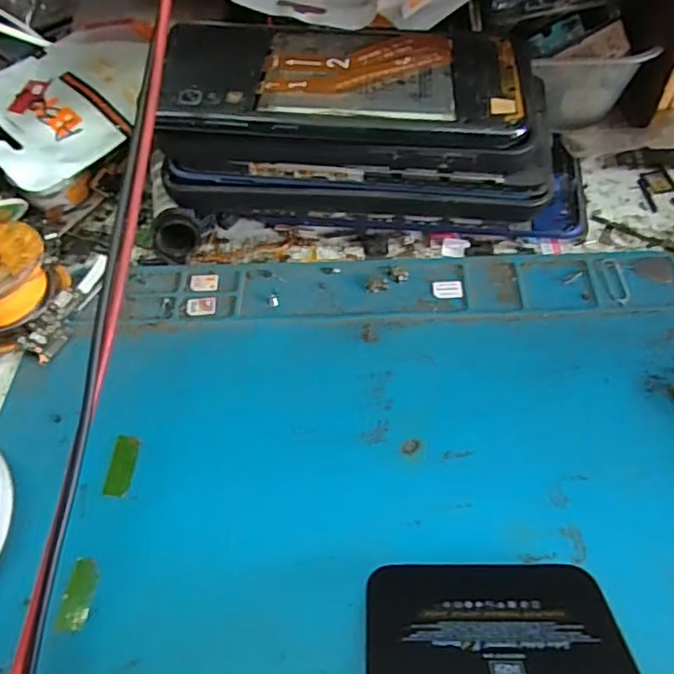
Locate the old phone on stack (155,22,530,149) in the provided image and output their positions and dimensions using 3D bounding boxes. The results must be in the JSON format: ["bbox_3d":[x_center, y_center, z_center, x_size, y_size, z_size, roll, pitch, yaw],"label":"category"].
[{"bbox_3d":[0.001,-0.106,0.249,0.149,0.015,0.070,3,56,7],"label":"old phone on stack"}]

